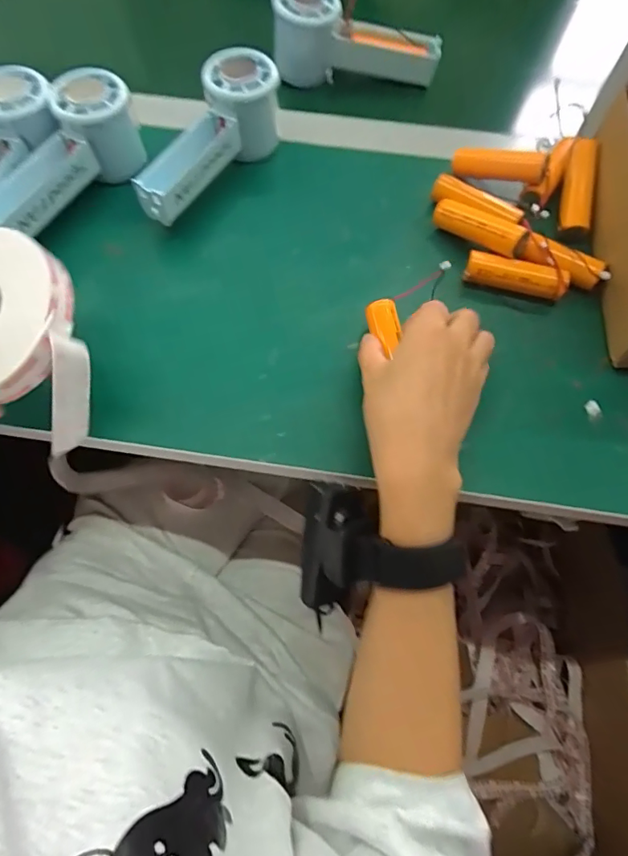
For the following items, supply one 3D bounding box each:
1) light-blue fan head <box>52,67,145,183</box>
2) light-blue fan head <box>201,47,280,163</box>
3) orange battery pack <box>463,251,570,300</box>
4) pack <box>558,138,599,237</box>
[{"bbox_3d":[-0.172,-0.241,0.379,0.062,0.060,0.052,-21,70,-9],"label":"light-blue fan head"},{"bbox_3d":[-0.058,-0.265,0.392,0.058,0.065,0.053,-11,69,-5],"label":"light-blue fan head"},{"bbox_3d":[0.150,-0.113,0.350,0.072,0.020,0.021,16,69,6],"label":"orange battery pack"},{"bbox_3d":[0.208,-0.191,0.370,0.022,0.014,0.075,9,86,3],"label":"pack"}]

